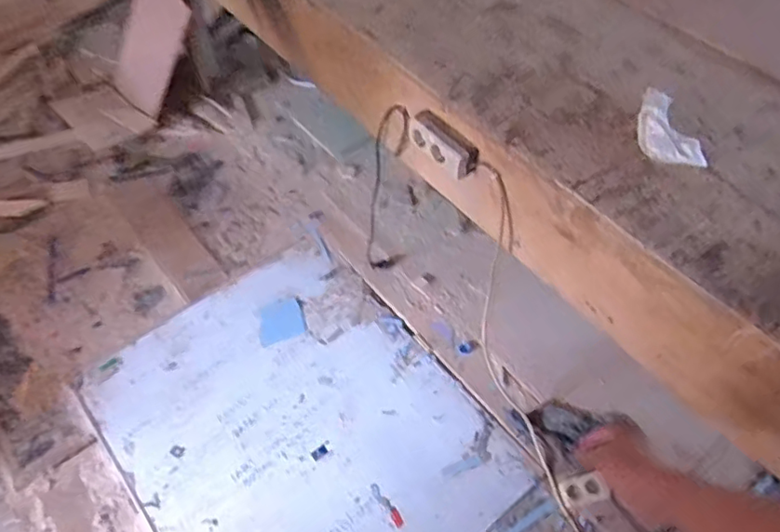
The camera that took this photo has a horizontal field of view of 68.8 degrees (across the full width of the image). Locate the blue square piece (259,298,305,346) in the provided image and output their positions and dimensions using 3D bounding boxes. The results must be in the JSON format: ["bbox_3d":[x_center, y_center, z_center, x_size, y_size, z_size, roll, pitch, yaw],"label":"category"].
[{"bbox_3d":[-0.319,0.158,1.657,0.127,0.006,0.131,-17,59,-12],"label":"blue square piece"}]

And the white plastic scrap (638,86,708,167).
[{"bbox_3d":[0.441,-0.216,0.910,0.093,0.055,0.155,-17,57,-11],"label":"white plastic scrap"}]

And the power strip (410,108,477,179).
[{"bbox_3d":[0.097,-0.218,1.027,0.039,0.068,0.146,-38,63,-23],"label":"power strip"}]

